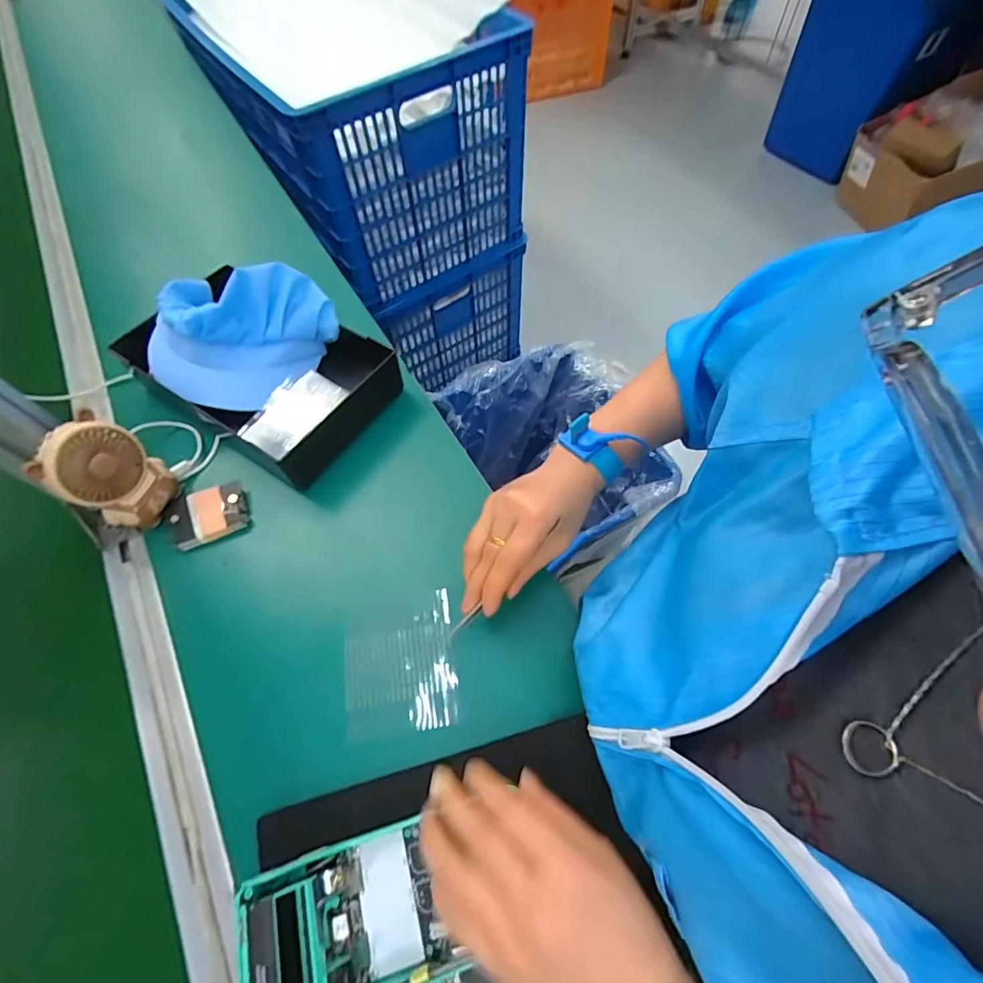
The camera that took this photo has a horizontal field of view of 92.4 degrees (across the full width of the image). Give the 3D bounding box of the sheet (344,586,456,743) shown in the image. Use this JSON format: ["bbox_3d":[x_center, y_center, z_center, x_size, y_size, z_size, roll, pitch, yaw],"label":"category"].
[{"bbox_3d":[-0.076,0.138,0.386,0.089,0.004,0.104,-10,62,-2],"label":"sheet"}]

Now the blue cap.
[{"bbox_3d":[-0.261,-0.167,0.494,0.173,0.098,0.131,-38,67,-16],"label":"blue cap"}]

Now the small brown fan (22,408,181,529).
[{"bbox_3d":[-0.322,-0.010,0.408,0.044,0.110,0.068,25,66,15],"label":"small brown fan"}]

